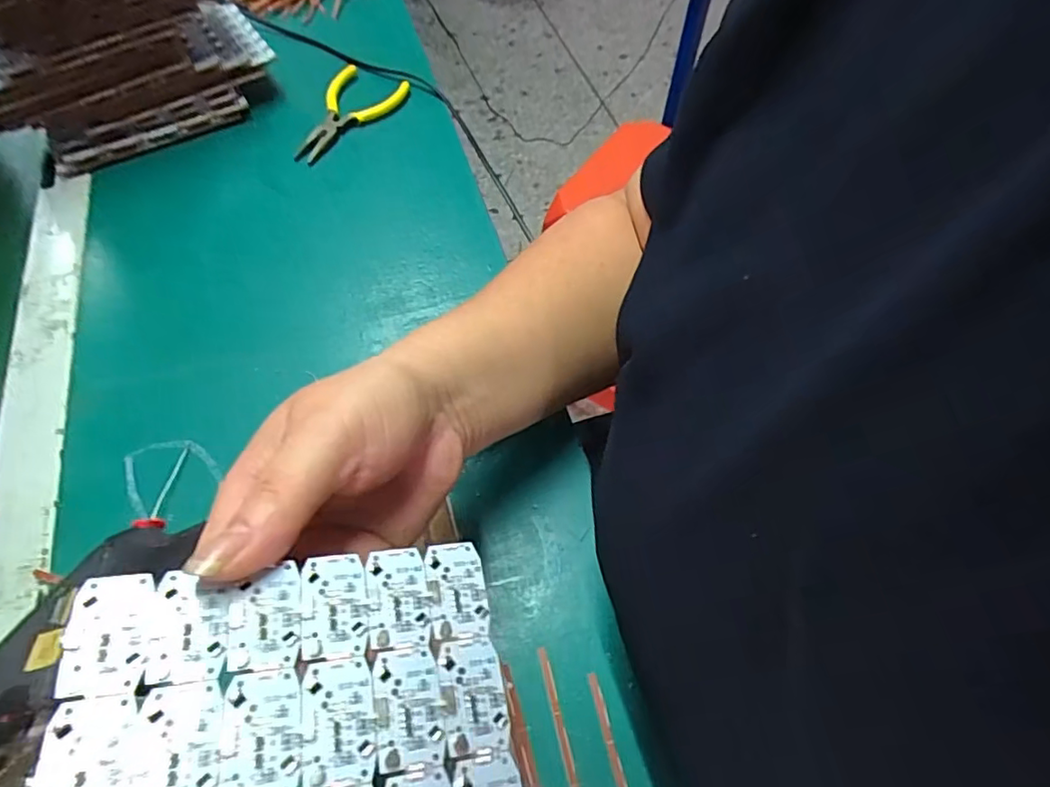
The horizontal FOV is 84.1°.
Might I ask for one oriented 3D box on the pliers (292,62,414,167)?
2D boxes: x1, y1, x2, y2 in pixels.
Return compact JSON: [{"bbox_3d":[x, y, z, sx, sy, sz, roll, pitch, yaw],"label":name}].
[{"bbox_3d":[-0.158,-0.243,0.512,0.063,0.016,0.121,21,61,12],"label":"pliers"}]

